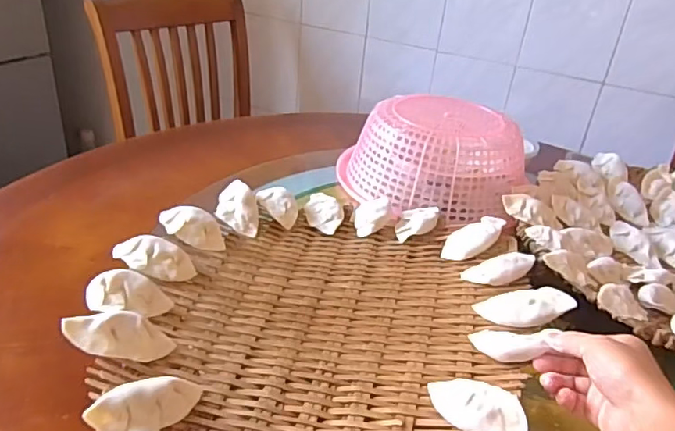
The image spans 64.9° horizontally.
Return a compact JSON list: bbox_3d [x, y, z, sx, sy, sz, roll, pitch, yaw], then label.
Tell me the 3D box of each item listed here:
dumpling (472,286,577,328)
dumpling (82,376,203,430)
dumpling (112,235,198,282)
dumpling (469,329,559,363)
[{"bbox_3d":[0.167,0.084,0.475,0.084,0.020,0.037,-7,37,18],"label":"dumpling"},{"bbox_3d":[-0.131,0.131,0.368,0.074,0.024,0.033,-20,39,-37],"label":"dumpling"},{"bbox_3d":[-0.173,0.042,0.503,0.070,0.028,0.038,18,32,19],"label":"dumpling"},{"bbox_3d":[0.142,0.108,0.441,0.071,0.015,0.030,-8,14,44],"label":"dumpling"}]

